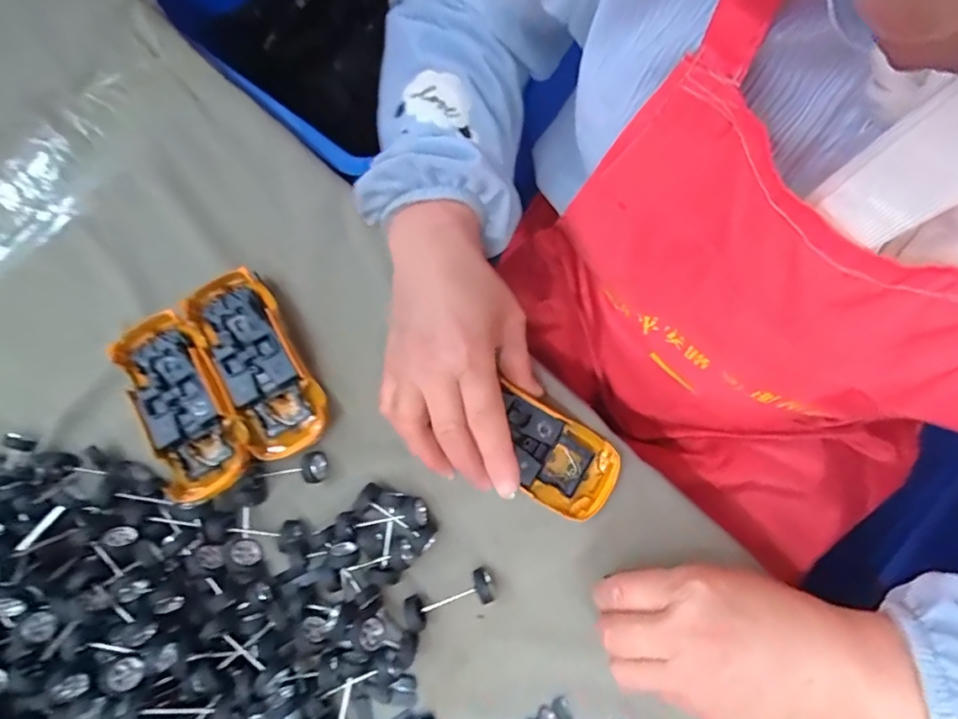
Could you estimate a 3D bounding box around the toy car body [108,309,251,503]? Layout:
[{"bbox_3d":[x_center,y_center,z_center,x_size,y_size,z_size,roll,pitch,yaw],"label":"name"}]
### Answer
[{"bbox_3d":[-0.195,0.031,0.343,0.055,0.030,0.128,-32,75,-3],"label":"toy car body"}]

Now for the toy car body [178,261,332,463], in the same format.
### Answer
[{"bbox_3d":[-0.149,0.003,0.349,0.056,0.031,0.133,-31,76,-5],"label":"toy car body"}]

